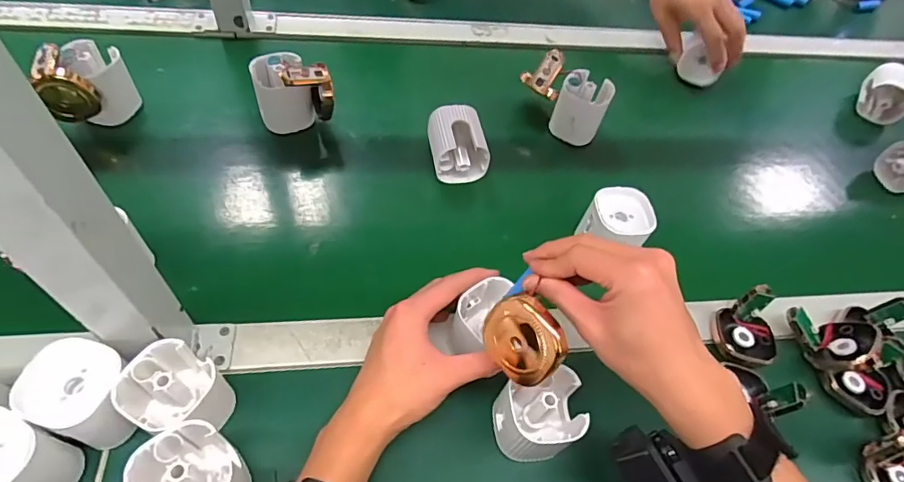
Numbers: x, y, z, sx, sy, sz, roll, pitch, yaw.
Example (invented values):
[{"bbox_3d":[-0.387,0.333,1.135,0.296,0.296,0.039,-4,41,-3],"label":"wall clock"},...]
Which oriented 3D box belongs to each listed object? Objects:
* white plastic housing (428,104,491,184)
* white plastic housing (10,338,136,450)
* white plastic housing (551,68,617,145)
[{"bbox_3d":[0.006,-0.102,0.535,0.052,0.054,0.067,-9,57,-13],"label":"white plastic housing"},{"bbox_3d":[-0.241,0.102,0.336,0.056,0.062,0.053,3,55,-5],"label":"white plastic housing"},{"bbox_3d":[0.150,-0.153,0.583,0.055,0.063,0.057,3,55,-5],"label":"white plastic housing"}]

